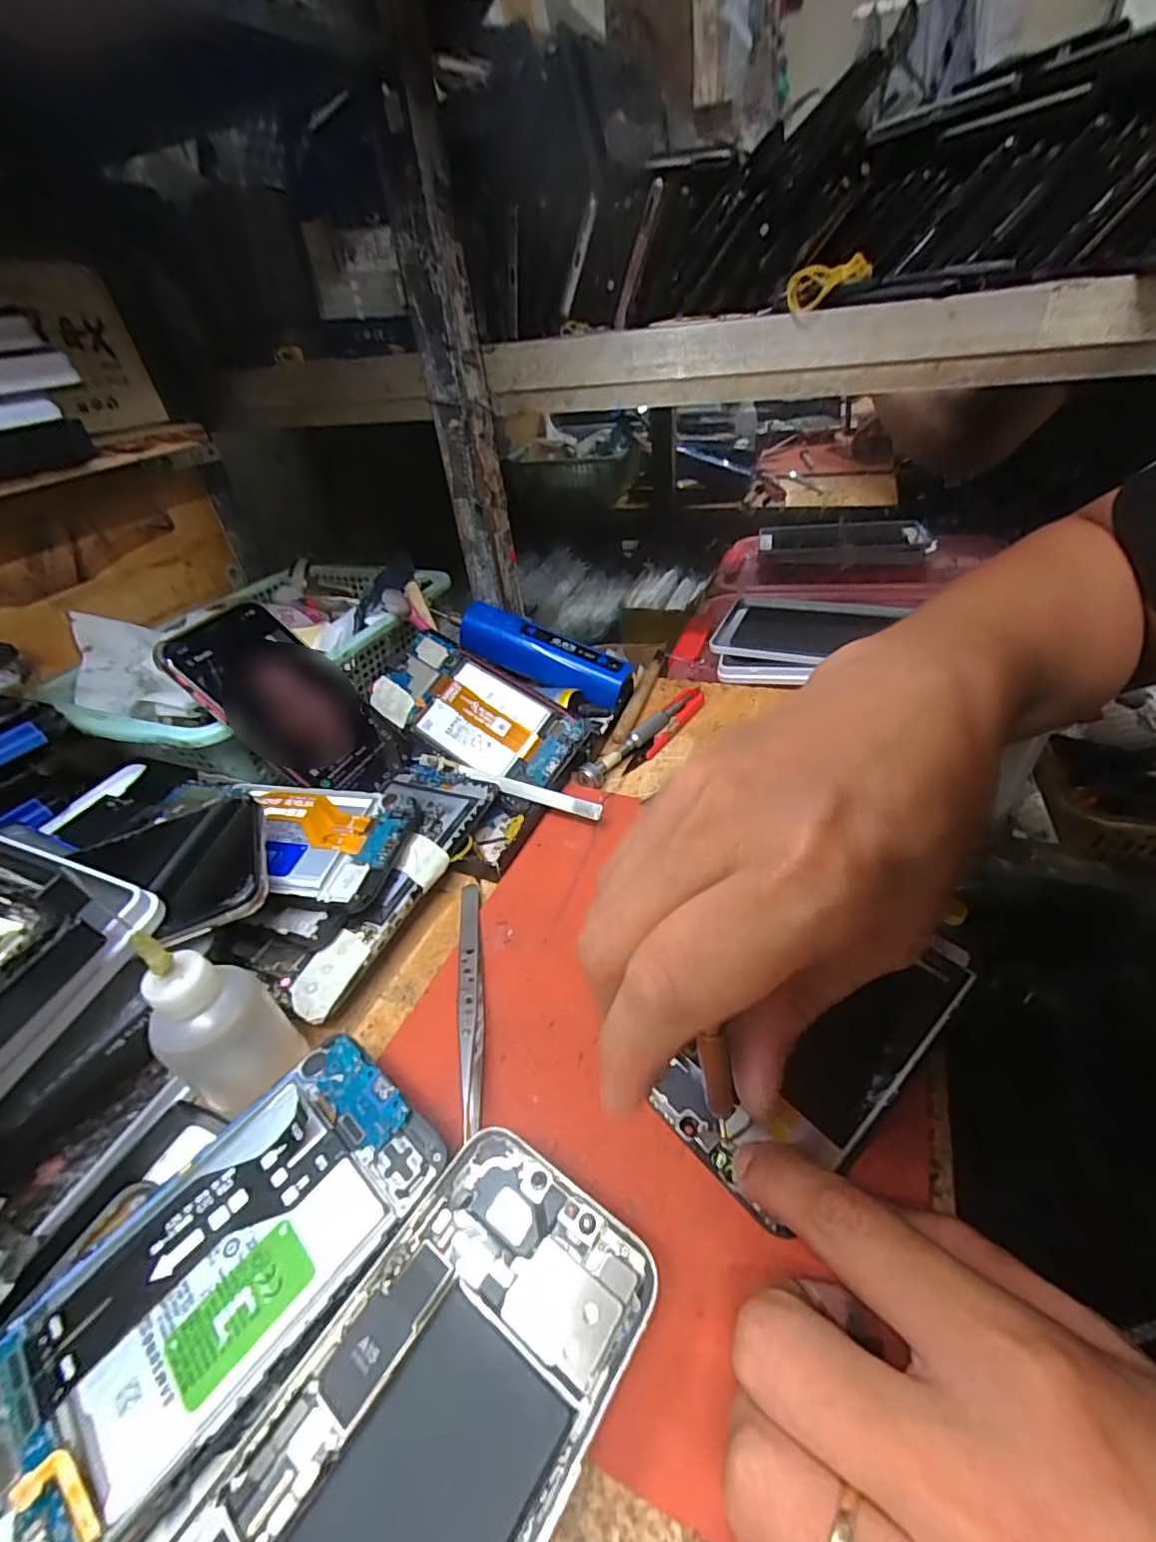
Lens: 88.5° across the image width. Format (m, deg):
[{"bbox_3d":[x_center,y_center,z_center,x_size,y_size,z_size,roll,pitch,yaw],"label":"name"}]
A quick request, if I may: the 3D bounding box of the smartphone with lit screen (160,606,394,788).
[{"bbox_3d":[-0.169,-0.039,0.356,0.014,0.132,0.070,-21,28,51],"label":"smartphone with lit screen"}]

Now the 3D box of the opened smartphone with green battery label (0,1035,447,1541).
[{"bbox_3d":[-0.116,0.152,0.168,0.073,0.005,0.153,23,47,33],"label":"opened smartphone with green battery label"}]

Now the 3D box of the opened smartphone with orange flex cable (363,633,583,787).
[{"bbox_3d":[-0.068,-0.038,0.383,0.149,0.006,0.067,32,82,24],"label":"opened smartphone with orange flex cable"}]

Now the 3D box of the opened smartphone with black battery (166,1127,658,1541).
[{"bbox_3d":[-0.044,0.169,0.142,0.074,0.004,0.142,19,45,30],"label":"opened smartphone with black battery"}]

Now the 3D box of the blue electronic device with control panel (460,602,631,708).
[{"bbox_3d":[-0.026,-0.086,0.444,0.129,0.033,0.026,23,44,6],"label":"blue electronic device with control panel"}]

